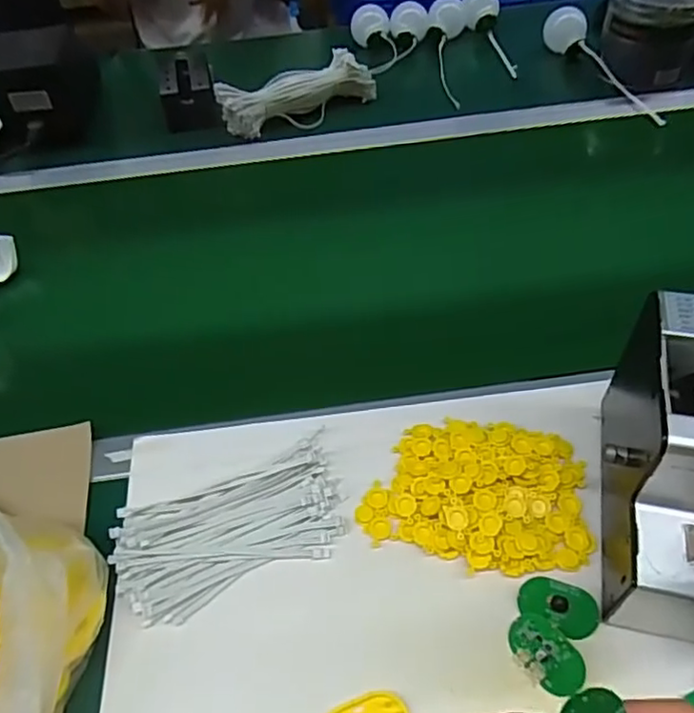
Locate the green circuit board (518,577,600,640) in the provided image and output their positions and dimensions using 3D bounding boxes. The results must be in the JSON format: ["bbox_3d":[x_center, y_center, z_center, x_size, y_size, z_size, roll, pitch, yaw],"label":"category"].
[{"bbox_3d":[0.146,0.170,0.425,0.052,0.006,0.029,20,57,19],"label":"green circuit board"}]

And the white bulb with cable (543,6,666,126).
[{"bbox_3d":[0.361,-0.408,0.862,0.054,0.054,0.266,-16,50,-11],"label":"white bulb with cable"}]

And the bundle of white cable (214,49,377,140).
[{"bbox_3d":[-0.067,-0.358,0.859,0.220,0.056,0.053,-20,51,-14],"label":"bundle of white cable"}]

